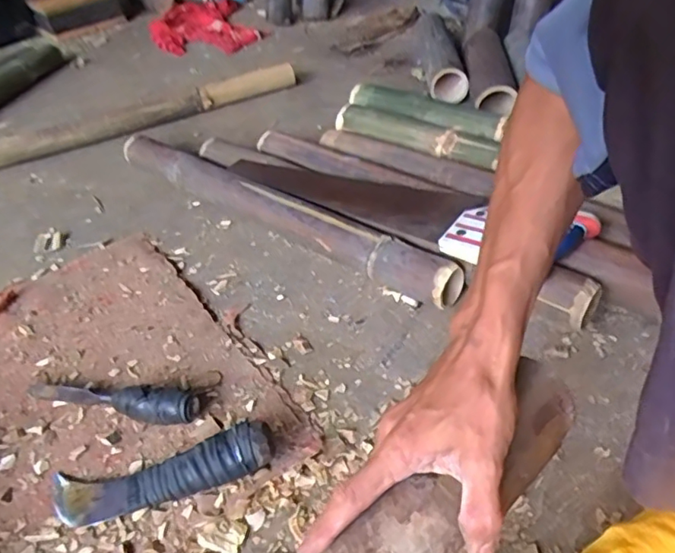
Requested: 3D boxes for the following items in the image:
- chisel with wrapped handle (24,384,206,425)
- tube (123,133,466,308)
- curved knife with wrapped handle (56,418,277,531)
[{"bbox_3d":[-0.242,0.123,0.597,0.207,0.039,0.045,5,41,12],"label":"chisel with wrapped handle"},{"bbox_3d":[-0.119,-0.109,0.854,0.690,0.071,0.058,26,49,32],"label":"tube"},{"bbox_3d":[-0.164,0.179,0.514,0.210,0.044,0.054,-8,40,-4],"label":"curved knife with wrapped handle"}]

